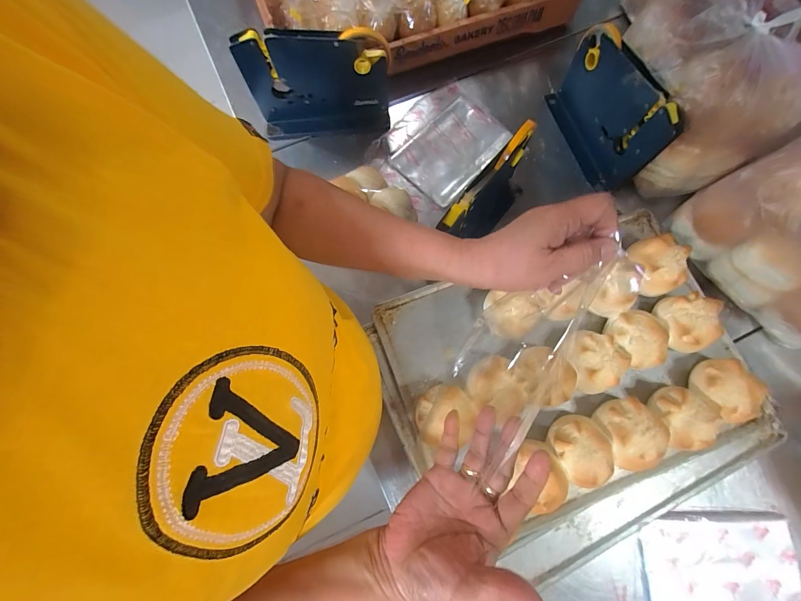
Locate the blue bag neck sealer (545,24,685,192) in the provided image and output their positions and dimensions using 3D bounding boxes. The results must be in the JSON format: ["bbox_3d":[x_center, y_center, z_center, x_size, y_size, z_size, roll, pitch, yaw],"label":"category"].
[{"bbox_3d":[0.323,-0.298,0.548,0.039,0.171,0.219,-19,77,-5],"label":"blue bag neck sealer"}]

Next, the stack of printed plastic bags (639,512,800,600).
[{"bbox_3d":[0.408,0.360,0.414,0.190,0.020,0.164,0,76,0],"label":"stack of printed plastic bags"}]

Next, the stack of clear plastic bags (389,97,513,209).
[{"bbox_3d":[0.093,-0.263,0.582,0.189,0.019,0.128,-44,80,-10],"label":"stack of clear plastic bags"}]

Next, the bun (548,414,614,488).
[{"bbox_3d":[0.220,0.183,0.413,0.066,0.050,0.076,-22,77,-6],"label":"bun"}]

